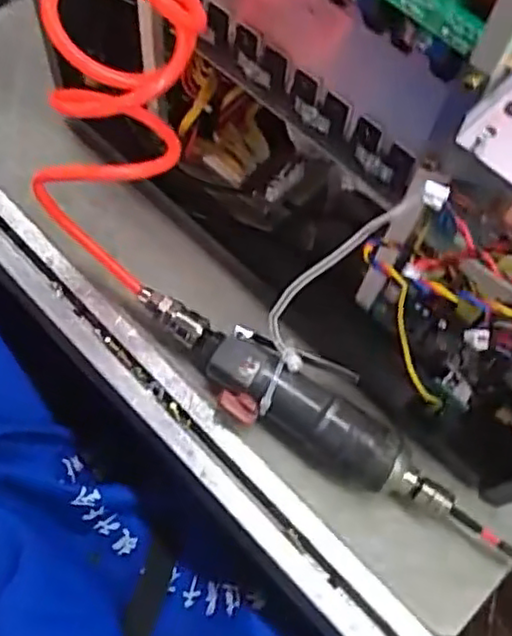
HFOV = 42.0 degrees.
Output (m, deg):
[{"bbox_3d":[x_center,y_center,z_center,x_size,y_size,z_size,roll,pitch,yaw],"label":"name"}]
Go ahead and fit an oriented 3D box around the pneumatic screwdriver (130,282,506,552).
[{"bbox_3d":[0.027,0.061,0.444,0.266,0.040,0.050,29,67,9],"label":"pneumatic screwdriver"}]

